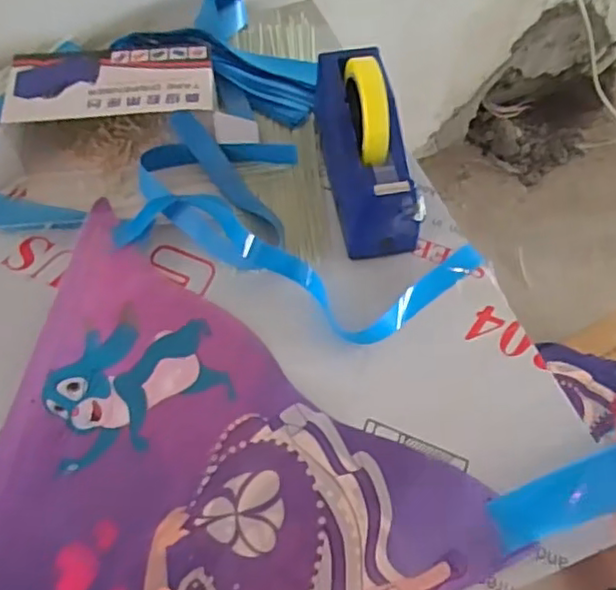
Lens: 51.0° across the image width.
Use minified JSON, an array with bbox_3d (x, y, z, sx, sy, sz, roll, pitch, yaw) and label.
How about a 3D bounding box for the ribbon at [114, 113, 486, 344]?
[{"bbox_3d":[-0.013,-0.065,0.653,0.350,0.035,0.171,20,60,10],"label":"ribbon"}]

